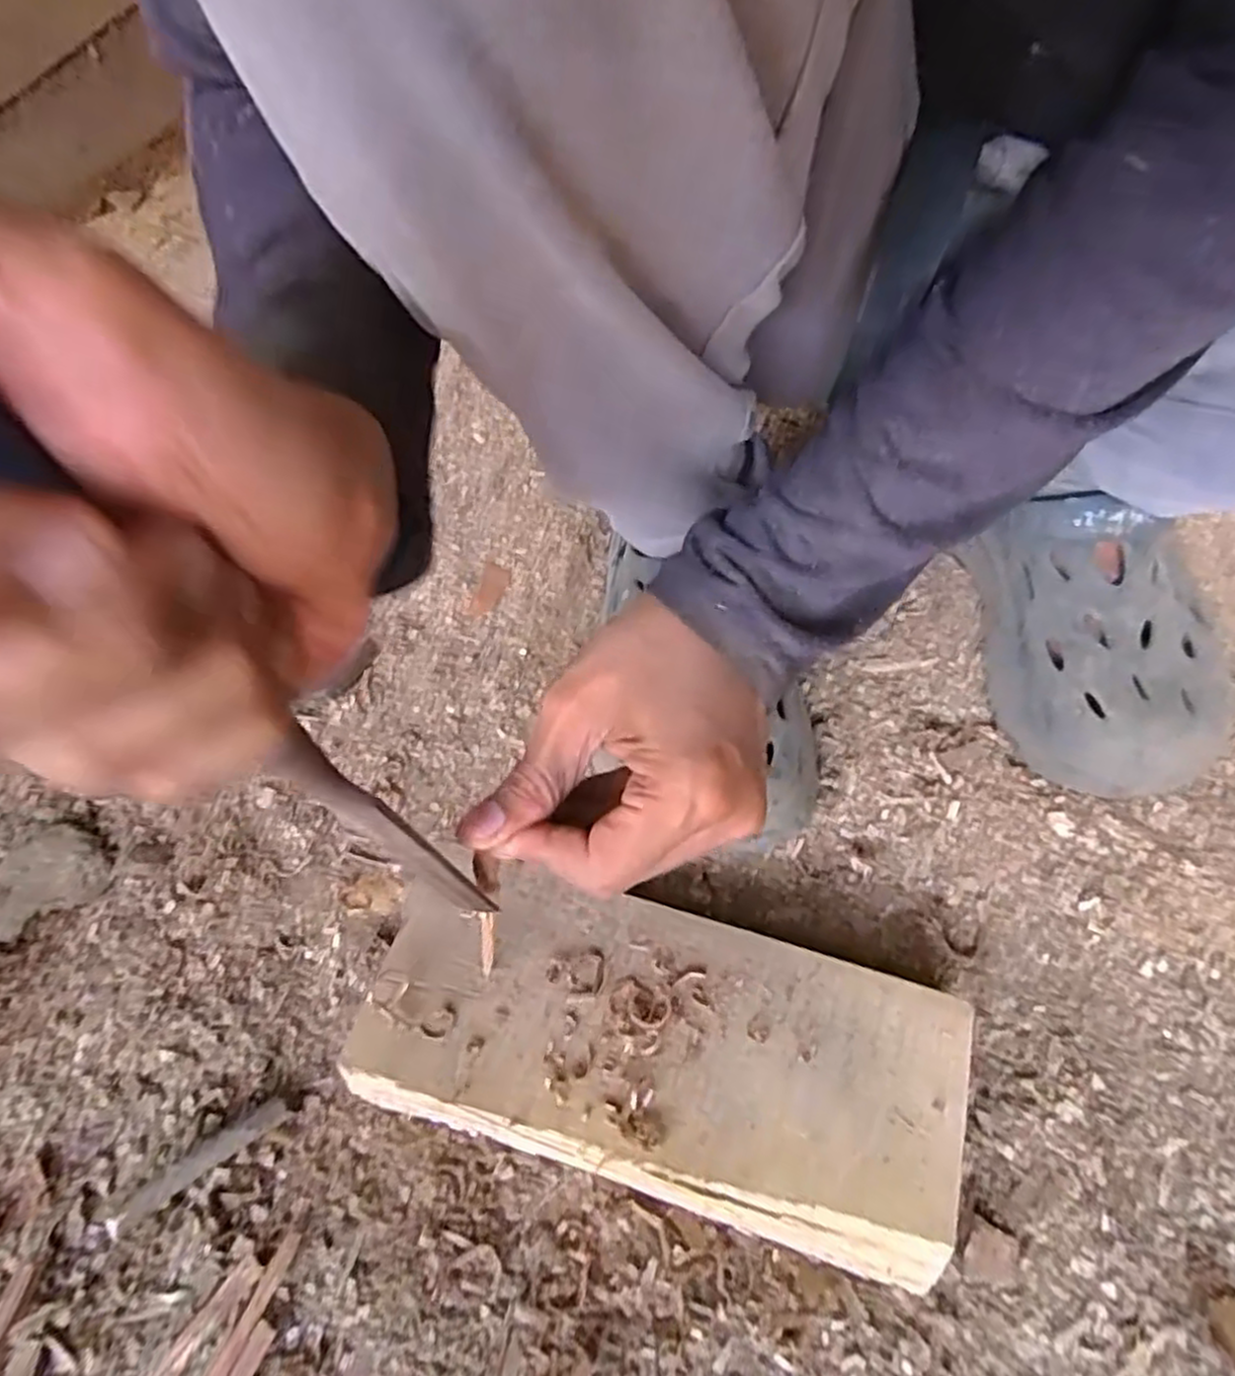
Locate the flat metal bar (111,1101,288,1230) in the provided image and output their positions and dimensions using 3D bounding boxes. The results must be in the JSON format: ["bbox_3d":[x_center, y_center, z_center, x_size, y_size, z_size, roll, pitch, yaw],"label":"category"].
[{"bbox_3d":[-0.183,0.209,0.328,0.076,0.012,0.011,-29,59,-16],"label":"flat metal bar"}]

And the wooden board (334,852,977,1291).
[{"bbox_3d":[0.014,0.158,0.334,0.252,0.037,0.110,12,57,12],"label":"wooden board"}]

